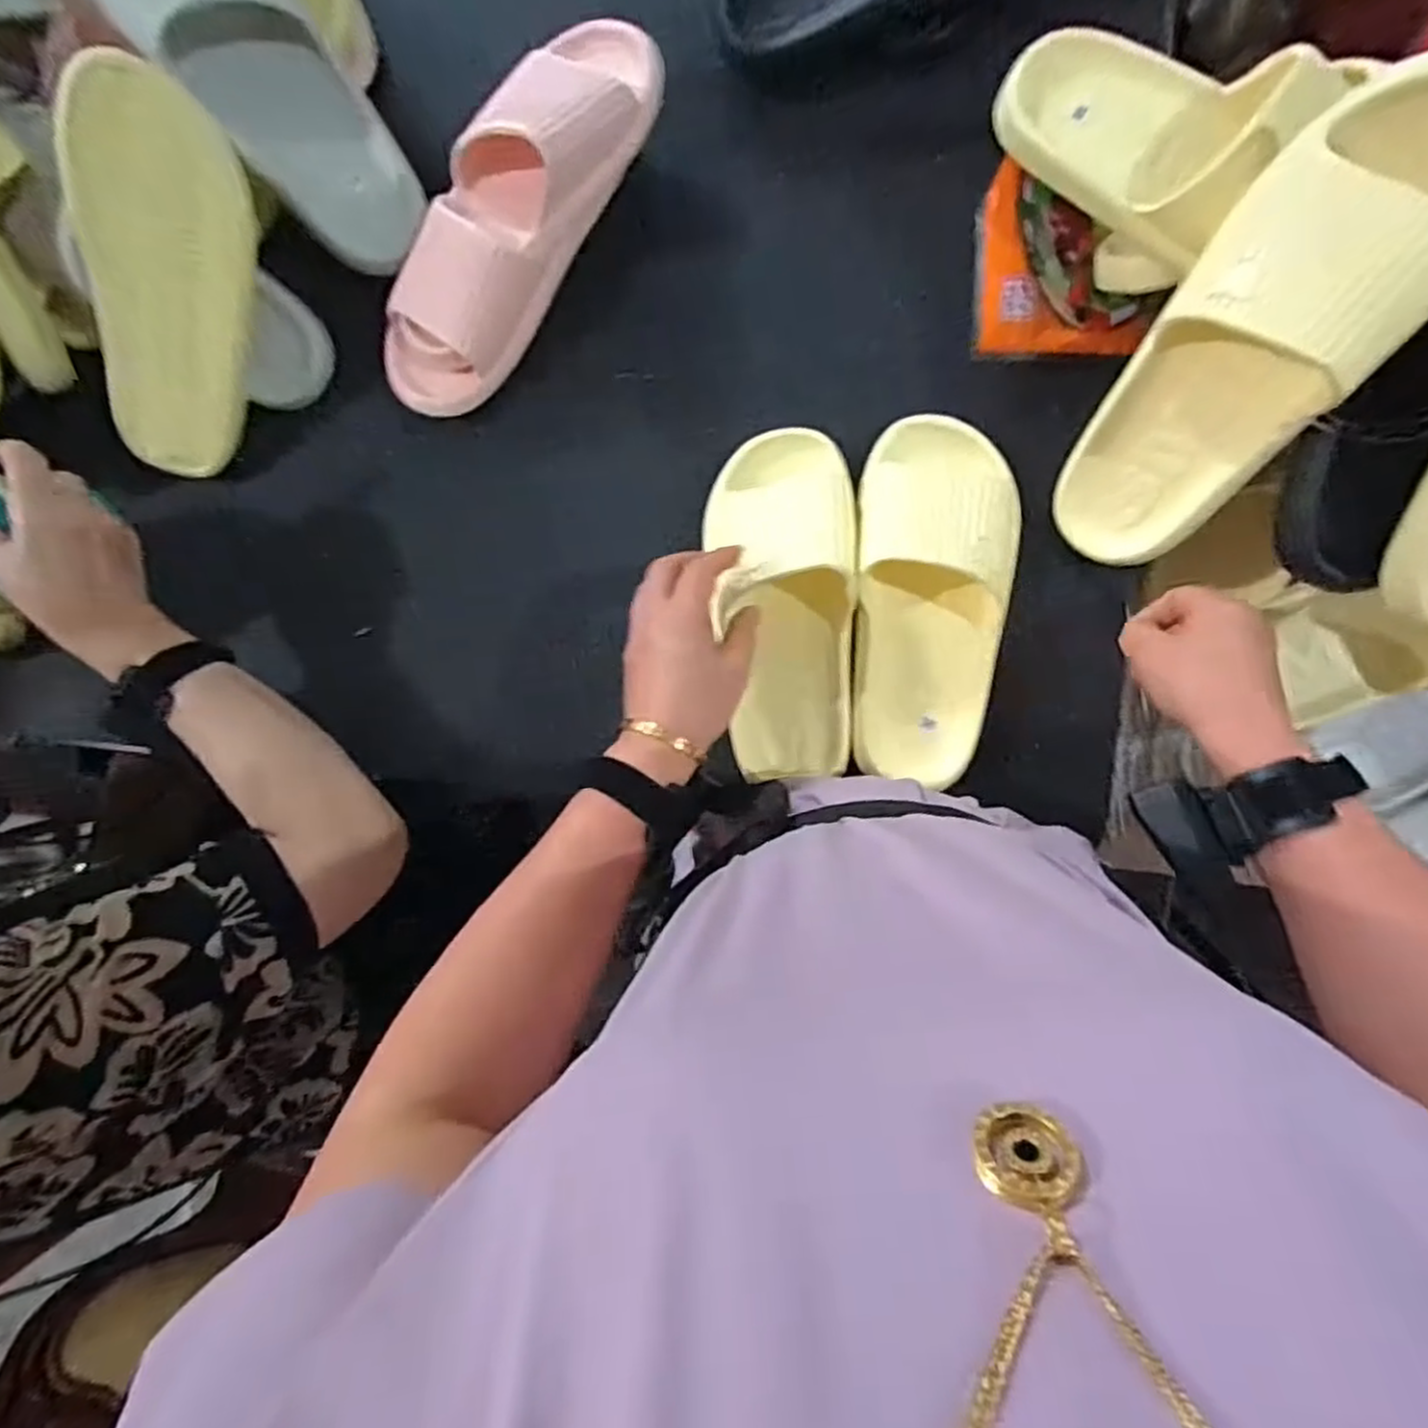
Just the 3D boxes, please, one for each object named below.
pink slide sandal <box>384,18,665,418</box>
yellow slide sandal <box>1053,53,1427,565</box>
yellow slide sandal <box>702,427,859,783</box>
[{"bbox_3d":[-0.145,-0.357,0.548,0.109,0.086,0.295,35,90,8],"label":"pink slide sandal"},{"bbox_3d":[0.291,-0.193,0.416,0.101,0.262,0.066,37,48,8],"label":"yellow slide sandal"},{"bbox_3d":[0.047,-0.076,0.523,0.096,0.057,0.239,-3,91,7],"label":"yellow slide sandal"}]

